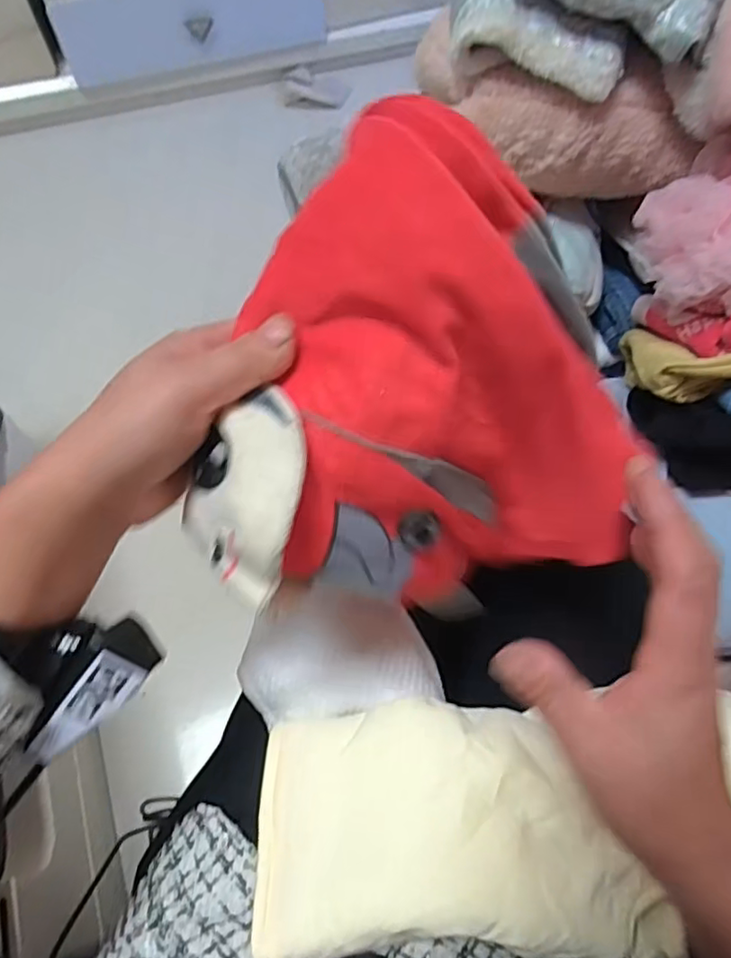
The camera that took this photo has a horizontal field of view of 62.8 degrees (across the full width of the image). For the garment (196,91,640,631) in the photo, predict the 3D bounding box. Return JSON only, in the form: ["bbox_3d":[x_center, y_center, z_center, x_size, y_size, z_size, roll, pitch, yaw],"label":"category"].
[{"bbox_3d":[0.018,-0.031,0.280,0.190,0.191,0.135,-12,62,-7],"label":"garment"}]

